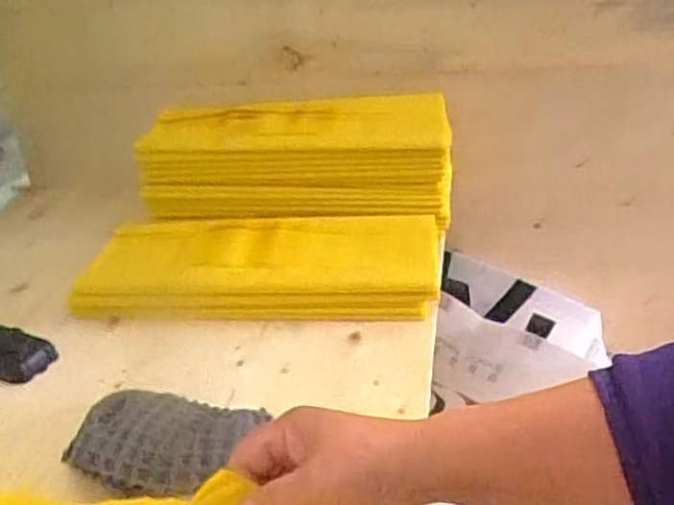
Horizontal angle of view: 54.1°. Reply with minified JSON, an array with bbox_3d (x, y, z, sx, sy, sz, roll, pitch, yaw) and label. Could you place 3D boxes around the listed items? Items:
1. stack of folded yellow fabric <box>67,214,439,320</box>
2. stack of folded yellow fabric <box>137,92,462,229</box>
[{"bbox_3d":[-0.078,0.012,0.715,0.371,0.049,0.149,-2,29,7],"label":"stack of folded yellow fabric"},{"bbox_3d":[-0.045,-0.119,0.828,0.371,0.113,0.167,4,30,16],"label":"stack of folded yellow fabric"}]

